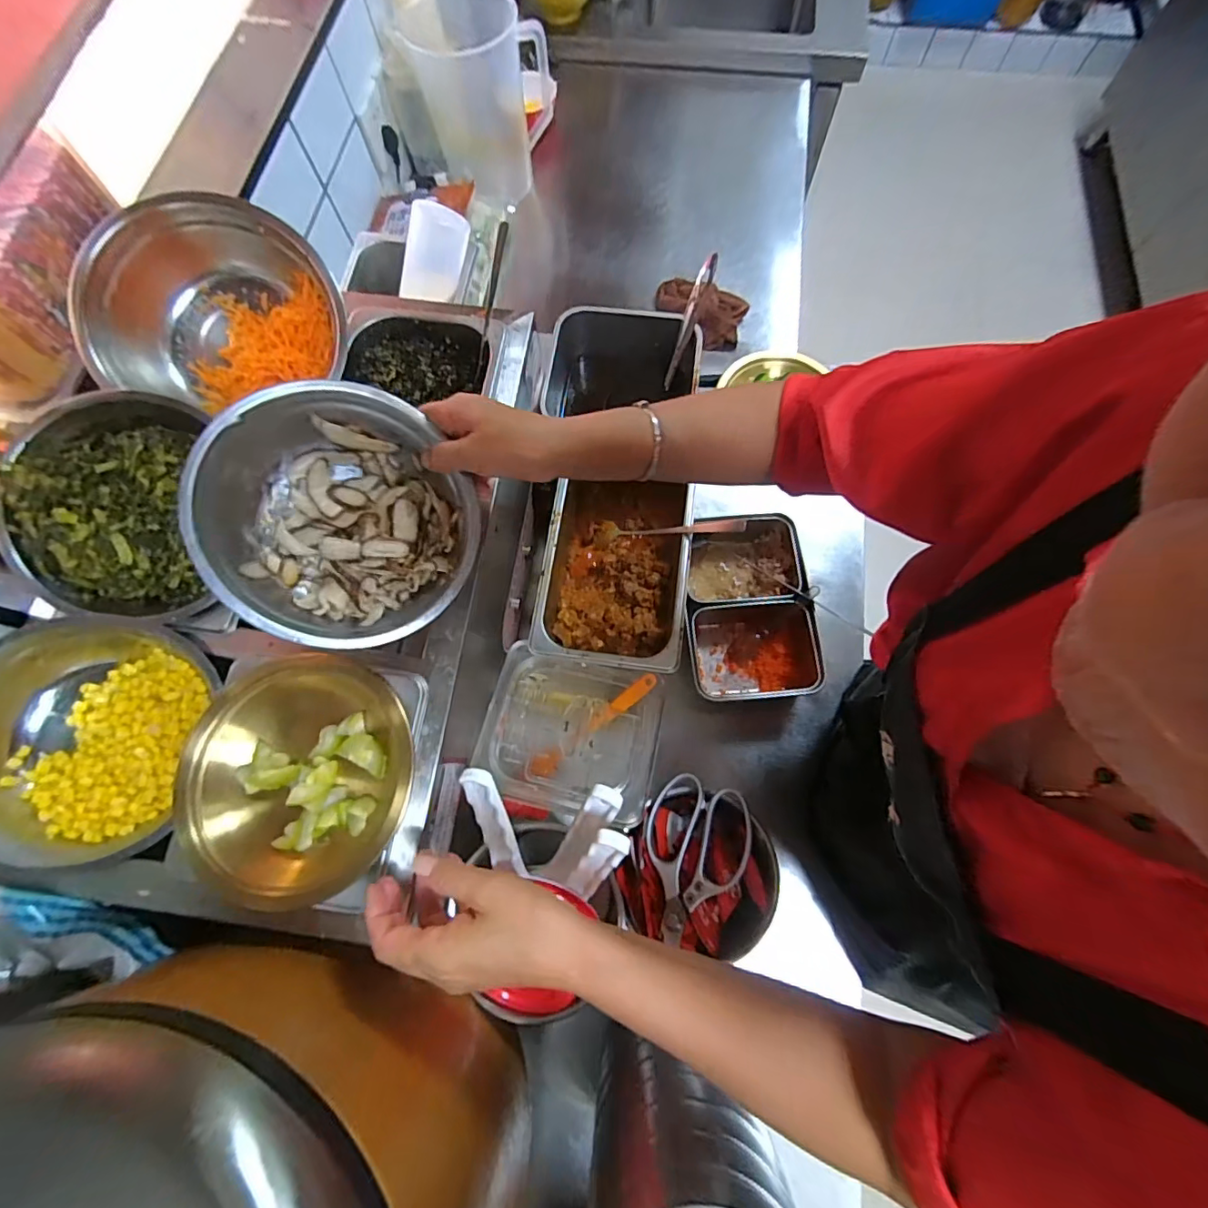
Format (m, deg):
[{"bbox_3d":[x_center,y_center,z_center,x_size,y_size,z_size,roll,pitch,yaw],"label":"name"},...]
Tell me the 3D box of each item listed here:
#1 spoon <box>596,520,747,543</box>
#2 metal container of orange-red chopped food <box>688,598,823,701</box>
[{"bbox_3d":[0.071,-0.085,0.606,0.187,0.017,0.026,3,67,36],"label":"spoon"},{"bbox_3d":[0.172,0.058,0.619,0.147,0.061,0.114,-2,71,1],"label":"metal container of orange-red chopped food"}]

